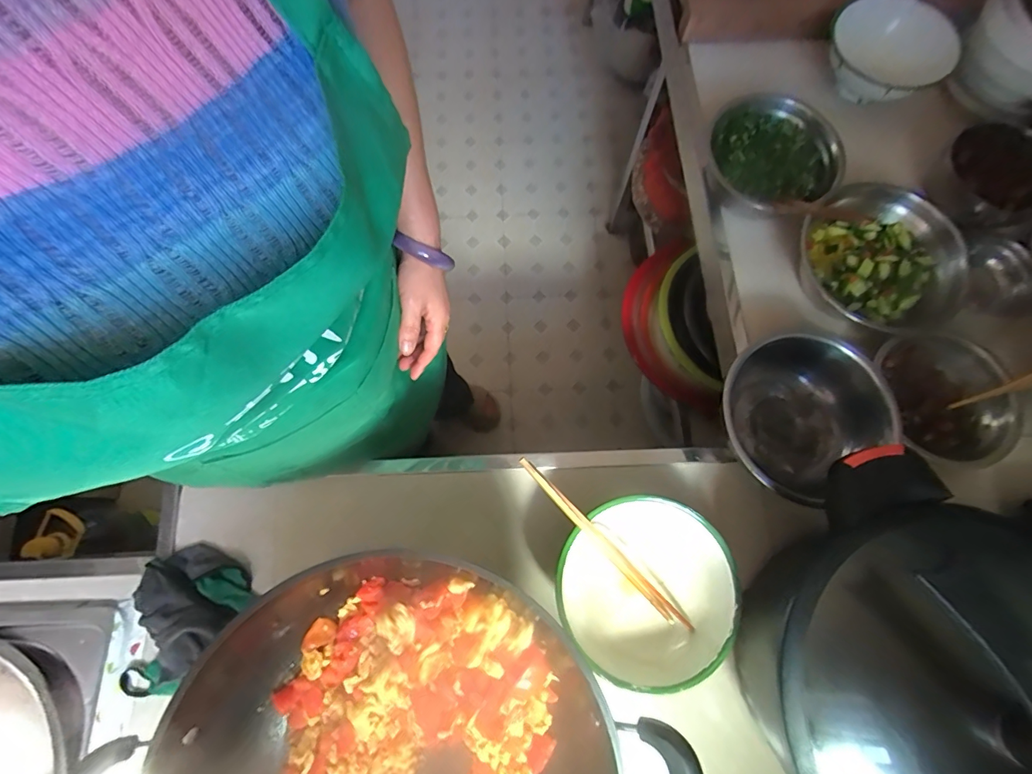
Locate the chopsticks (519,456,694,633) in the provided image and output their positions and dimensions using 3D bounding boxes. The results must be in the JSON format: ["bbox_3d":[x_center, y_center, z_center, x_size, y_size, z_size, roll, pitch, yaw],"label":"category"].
[{"bbox_3d":[0.094,0.169,0.473,0.014,0.017,0.259,-45,99,-11],"label":"chopsticks"}]

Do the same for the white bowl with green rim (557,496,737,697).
[{"bbox_3d":[0.138,0.219,0.498,0.182,0.093,0.180,0,74,0],"label":"white bowl with green rim"}]

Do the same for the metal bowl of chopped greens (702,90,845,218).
[{"bbox_3d":[0.367,-0.329,0.649,0.181,0.070,0.192,0,74,0],"label":"metal bowl of chopped greens"}]

